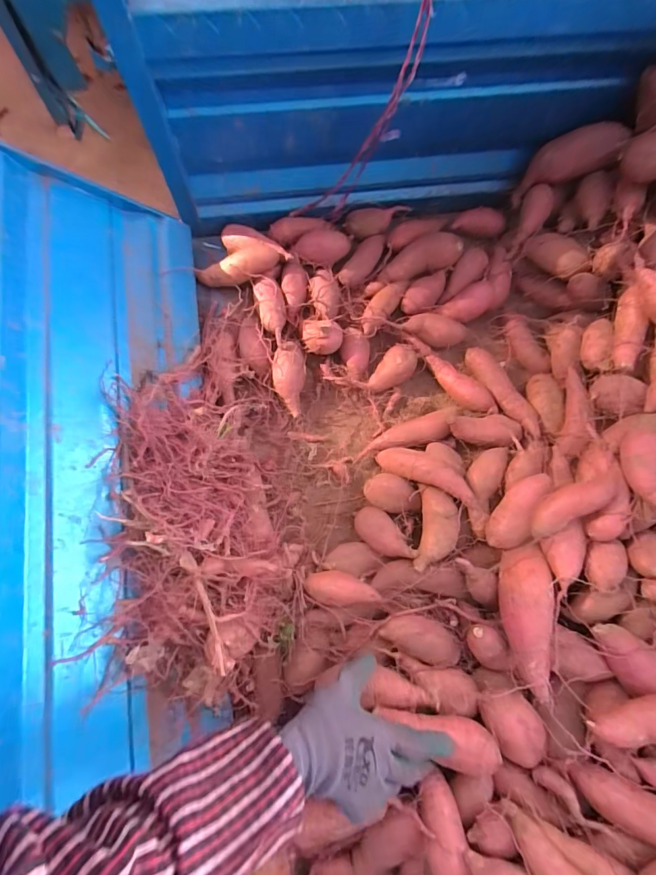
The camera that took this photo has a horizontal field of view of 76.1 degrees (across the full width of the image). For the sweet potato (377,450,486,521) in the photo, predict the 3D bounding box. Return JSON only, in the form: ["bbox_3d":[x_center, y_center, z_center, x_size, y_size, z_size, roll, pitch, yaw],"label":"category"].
[{"bbox_3d":[0.134,0.049,0.562,0.164,0.048,0.044,27,77,27],"label":"sweet potato"}]

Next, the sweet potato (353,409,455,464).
[{"bbox_3d":[0.114,0.000,0.596,0.149,0.031,0.038,-21,77,-5],"label":"sweet potato"}]

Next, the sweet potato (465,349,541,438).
[{"bbox_3d":[0.255,-0.067,0.614,0.035,0.044,0.156,-30,78,-7],"label":"sweet potato"}]

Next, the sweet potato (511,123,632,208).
[{"bbox_3d":[0.345,-0.399,0.611,0.148,0.047,0.053,-11,73,35],"label":"sweet potato"}]

